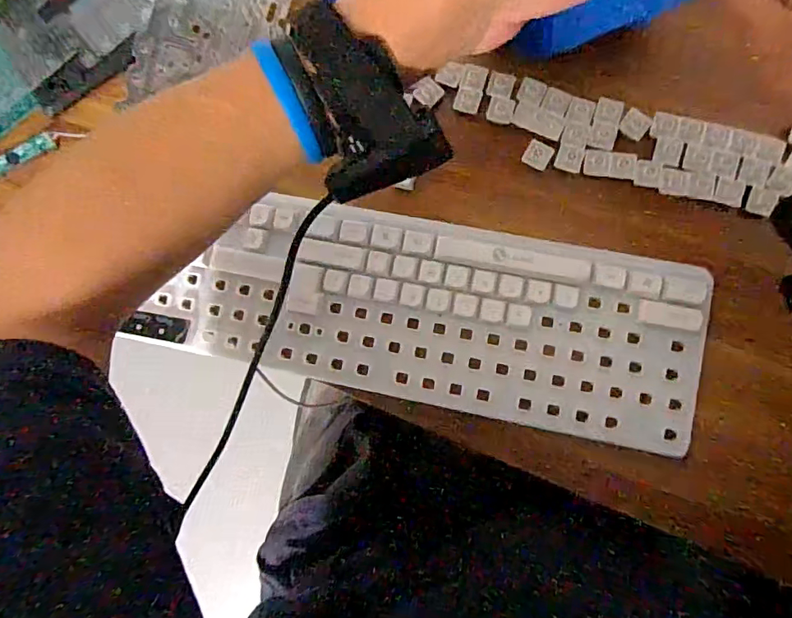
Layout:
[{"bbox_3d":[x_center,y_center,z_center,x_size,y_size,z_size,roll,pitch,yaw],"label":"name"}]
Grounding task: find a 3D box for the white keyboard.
[{"bbox_3d":[0.016,0.001,0.357,0.378,0.018,0.126,11,87,7],"label":"white keyboard"}]

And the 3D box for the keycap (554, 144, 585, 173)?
[{"bbox_3d":[0.124,-0.107,0.359,0.018,0.006,0.017,17,88,7],"label":"keycap"}]

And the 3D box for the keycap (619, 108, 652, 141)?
[{"bbox_3d":[0.171,-0.132,0.357,0.019,0.004,0.019,39,91,8],"label":"keycap"}]

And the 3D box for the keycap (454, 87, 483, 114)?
[{"bbox_3d":[0.053,-0.155,0.370,0.019,0.004,0.018,19,88,8],"label":"keycap"}]

